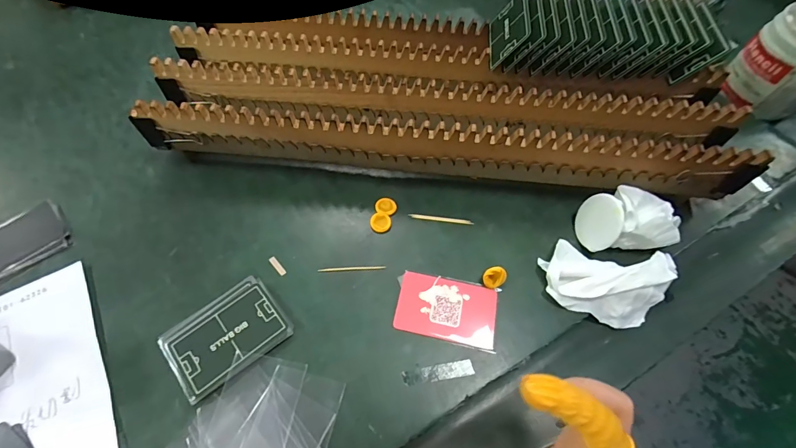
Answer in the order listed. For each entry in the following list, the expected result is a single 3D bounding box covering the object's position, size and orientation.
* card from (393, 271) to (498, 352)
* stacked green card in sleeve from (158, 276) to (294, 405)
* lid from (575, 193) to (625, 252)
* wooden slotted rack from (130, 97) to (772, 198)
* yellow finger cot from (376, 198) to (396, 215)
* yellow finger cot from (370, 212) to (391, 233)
[{"bbox_3d":[0.044,0.074,0.328,0.087,0.004,0.055,12,59,5],"label":"card"},{"bbox_3d":[-0.143,0.091,0.308,0.090,0.008,0.068,-35,66,-20],"label":"stacked green card in sleeve"},{"bbox_3d":[0.189,-0.002,0.349,0.004,0.050,0.049,3,64,-25],"label":"lid"},{"bbox_3d":[0.037,-0.082,0.375,0.569,0.082,0.069,6,59,2],"label":"wooden slotted rack"},{"bbox_3d":[-0.012,-0.018,0.378,0.020,0.004,0.020,1,59,-2],"label":"yellow finger cot"},{"bbox_3d":[-0.017,-0.002,0.368,0.020,0.006,0.020,1,59,-2],"label":"yellow finger cot"}]

